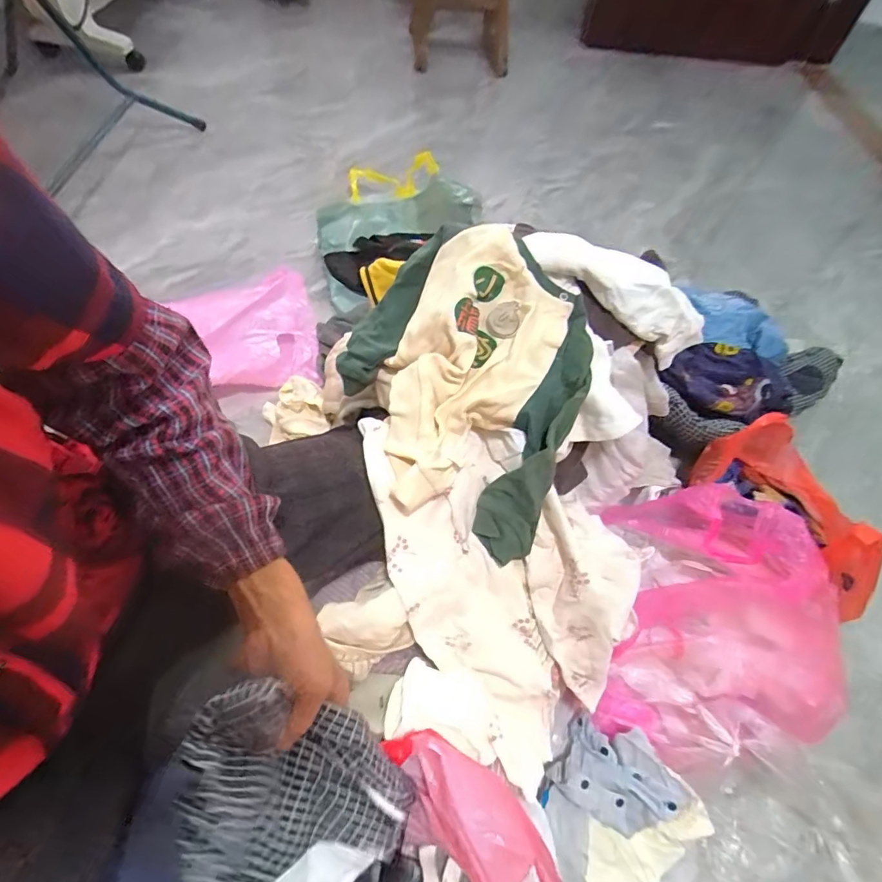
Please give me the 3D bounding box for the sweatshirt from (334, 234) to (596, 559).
[{"bbox_3d":[0.019,-0.065,0.517,0.252,0.095,0.316,19,84,-3],"label":"sweatshirt"}]

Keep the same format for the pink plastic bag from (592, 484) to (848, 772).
[{"bbox_3d":[0.337,0.218,0.551,0.248,0.208,0.273,11,58,3],"label":"pink plastic bag"}]

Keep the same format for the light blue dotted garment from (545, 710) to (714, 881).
[{"bbox_3d":[0.187,0.403,0.516,0.150,0.050,0.149,2,58,-3],"label":"light blue dotted garment"}]

